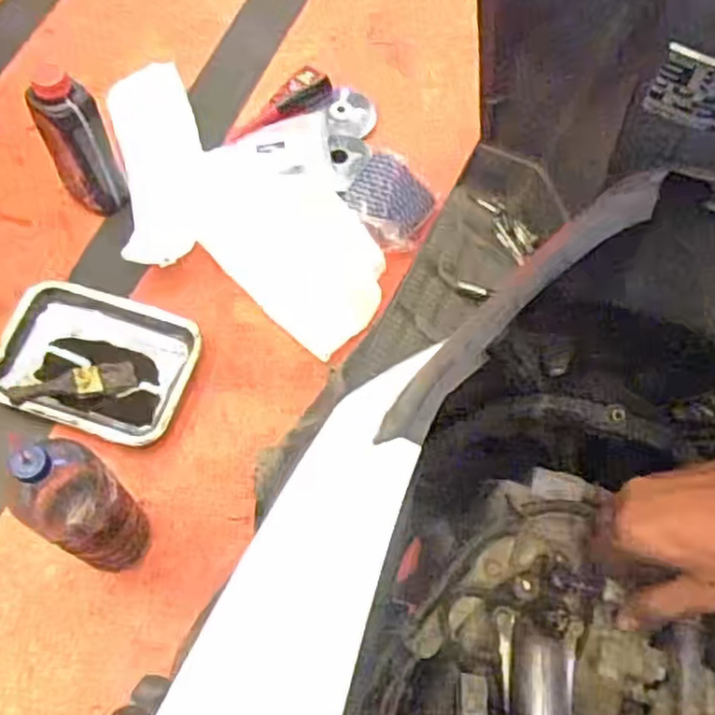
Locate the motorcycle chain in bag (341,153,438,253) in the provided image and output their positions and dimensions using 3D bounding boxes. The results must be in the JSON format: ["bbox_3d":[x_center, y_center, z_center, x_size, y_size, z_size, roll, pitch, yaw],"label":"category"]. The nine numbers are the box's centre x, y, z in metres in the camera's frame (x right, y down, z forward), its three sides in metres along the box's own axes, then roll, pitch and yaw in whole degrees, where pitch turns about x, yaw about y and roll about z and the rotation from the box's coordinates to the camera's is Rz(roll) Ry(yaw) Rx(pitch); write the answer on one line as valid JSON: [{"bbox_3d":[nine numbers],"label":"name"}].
[{"bbox_3d":[0.047,-0.234,1.084,0.139,0.045,0.108,43,107,8],"label":"motorcycle chain in bag"}]

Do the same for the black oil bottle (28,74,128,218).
[{"bbox_3d":[-0.391,-0.292,1.026,0.083,0.231,0.086,-25,69,-14],"label":"black oil bottle"}]

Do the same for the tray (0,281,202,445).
[{"bbox_3d":[-0.358,0.008,0.984,0.262,0.043,0.192,17,65,5],"label":"tray"}]

